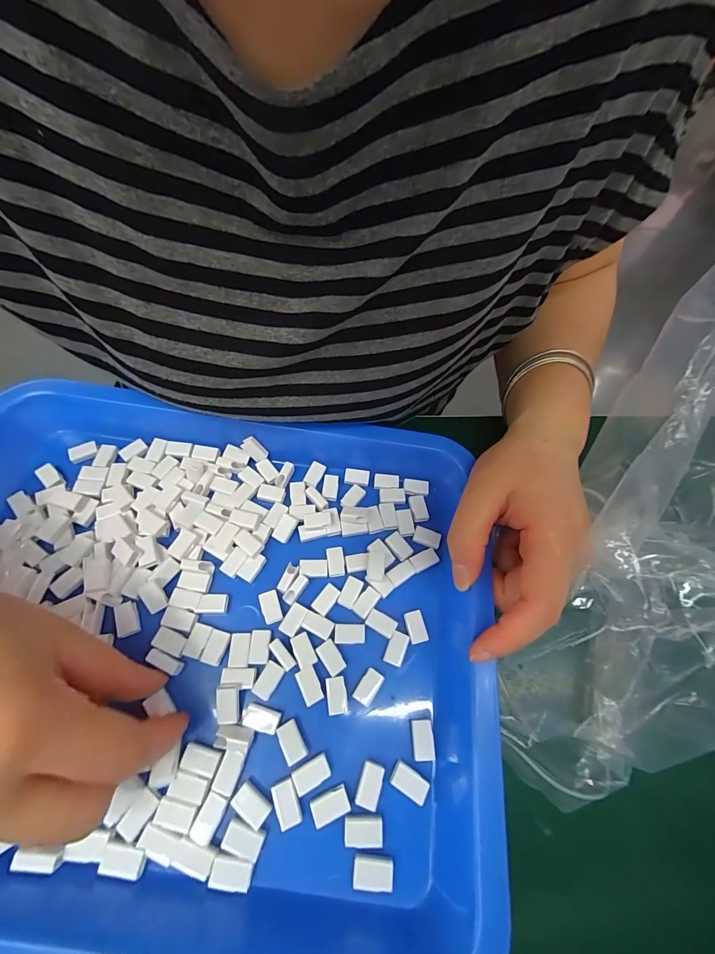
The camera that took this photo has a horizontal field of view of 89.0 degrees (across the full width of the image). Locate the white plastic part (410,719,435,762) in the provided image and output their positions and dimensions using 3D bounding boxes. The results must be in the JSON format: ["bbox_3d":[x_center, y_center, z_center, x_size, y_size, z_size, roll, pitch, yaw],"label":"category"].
[{"bbox_3d":[0.034,0.136,0.189,0.011,0.004,0.018,-1,60,-4],"label":"white plastic part"}]

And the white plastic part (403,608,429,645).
[{"bbox_3d":[0.035,0.089,0.217,0.011,0.005,0.018,-7,60,-8],"label":"white plastic part"}]

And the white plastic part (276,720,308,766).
[{"bbox_3d":[-0.034,0.135,0.185,0.011,0.004,0.018,-26,65,-17],"label":"white plastic part"}]

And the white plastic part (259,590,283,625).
[{"bbox_3d":[-0.052,0.076,0.214,0.011,0.004,0.018,-16,62,-13],"label":"white plastic part"}]

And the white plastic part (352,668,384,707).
[{"bbox_3d":[0.006,0.114,0.197,0.010,0.004,0.017,33,63,15],"label":"white plastic part"}]

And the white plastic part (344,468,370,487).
[{"bbox_3d":[0.000,0.000,0.260,0.017,0.004,0.013,5,60,-1],"label":"white plastic part"}]

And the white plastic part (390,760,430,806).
[{"bbox_3d":[0.026,0.150,0.179,0.018,0.004,0.011,29,62,13],"label":"white plastic part"}]

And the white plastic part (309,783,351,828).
[{"bbox_3d":[-0.013,0.156,0.172,0.018,0.004,0.011,-20,63,-15],"label":"white plastic part"}]

